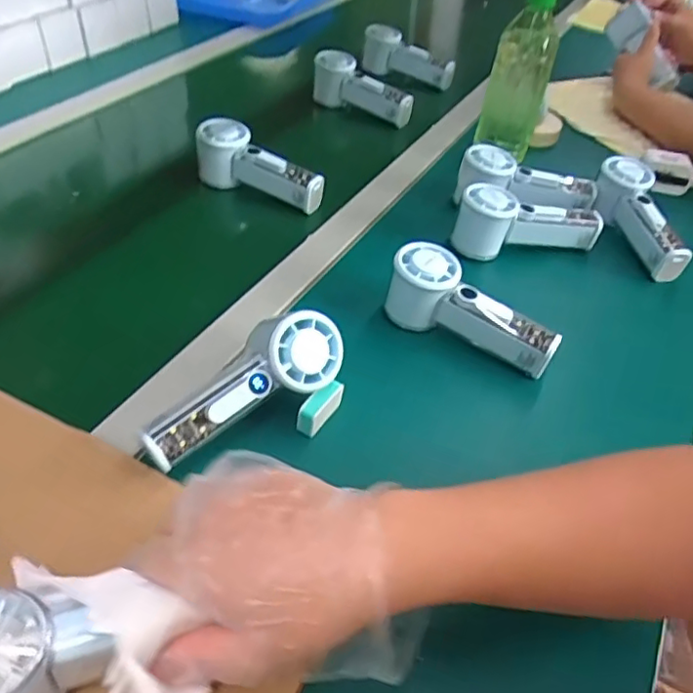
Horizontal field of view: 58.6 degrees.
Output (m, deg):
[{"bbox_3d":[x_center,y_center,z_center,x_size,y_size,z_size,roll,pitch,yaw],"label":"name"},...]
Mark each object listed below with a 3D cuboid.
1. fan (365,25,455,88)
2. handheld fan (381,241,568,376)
[{"bbox_3d":[0.098,-0.468,0.993,0.159,0.079,0.049,21,46,17],"label":"fan"},{"bbox_3d":[0.106,-0.030,0.537,0.152,0.062,0.054,30,48,7],"label":"handheld fan"}]

